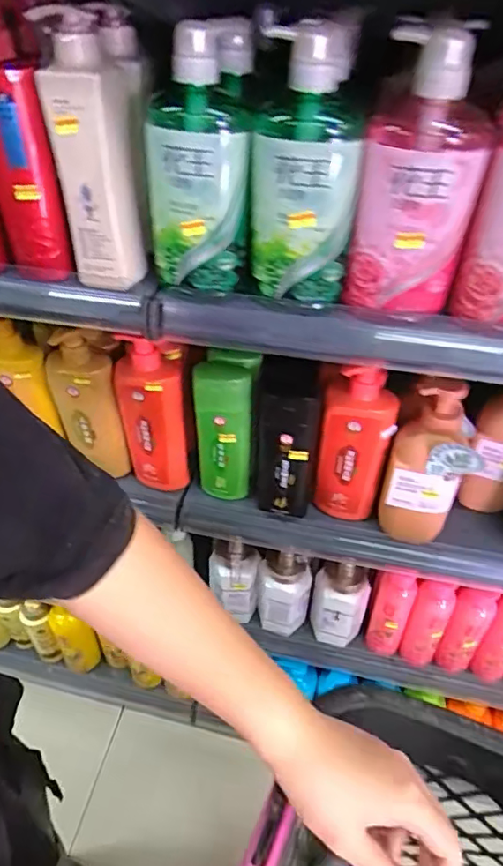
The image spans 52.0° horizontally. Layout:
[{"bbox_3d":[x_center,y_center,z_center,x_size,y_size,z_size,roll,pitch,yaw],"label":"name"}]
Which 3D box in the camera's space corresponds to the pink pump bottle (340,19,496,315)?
[{"bbox_3d":[0.142,-0.216,0.447,0.094,0.211,0.076,9,43,9],"label":"pink pump bottle"}]

